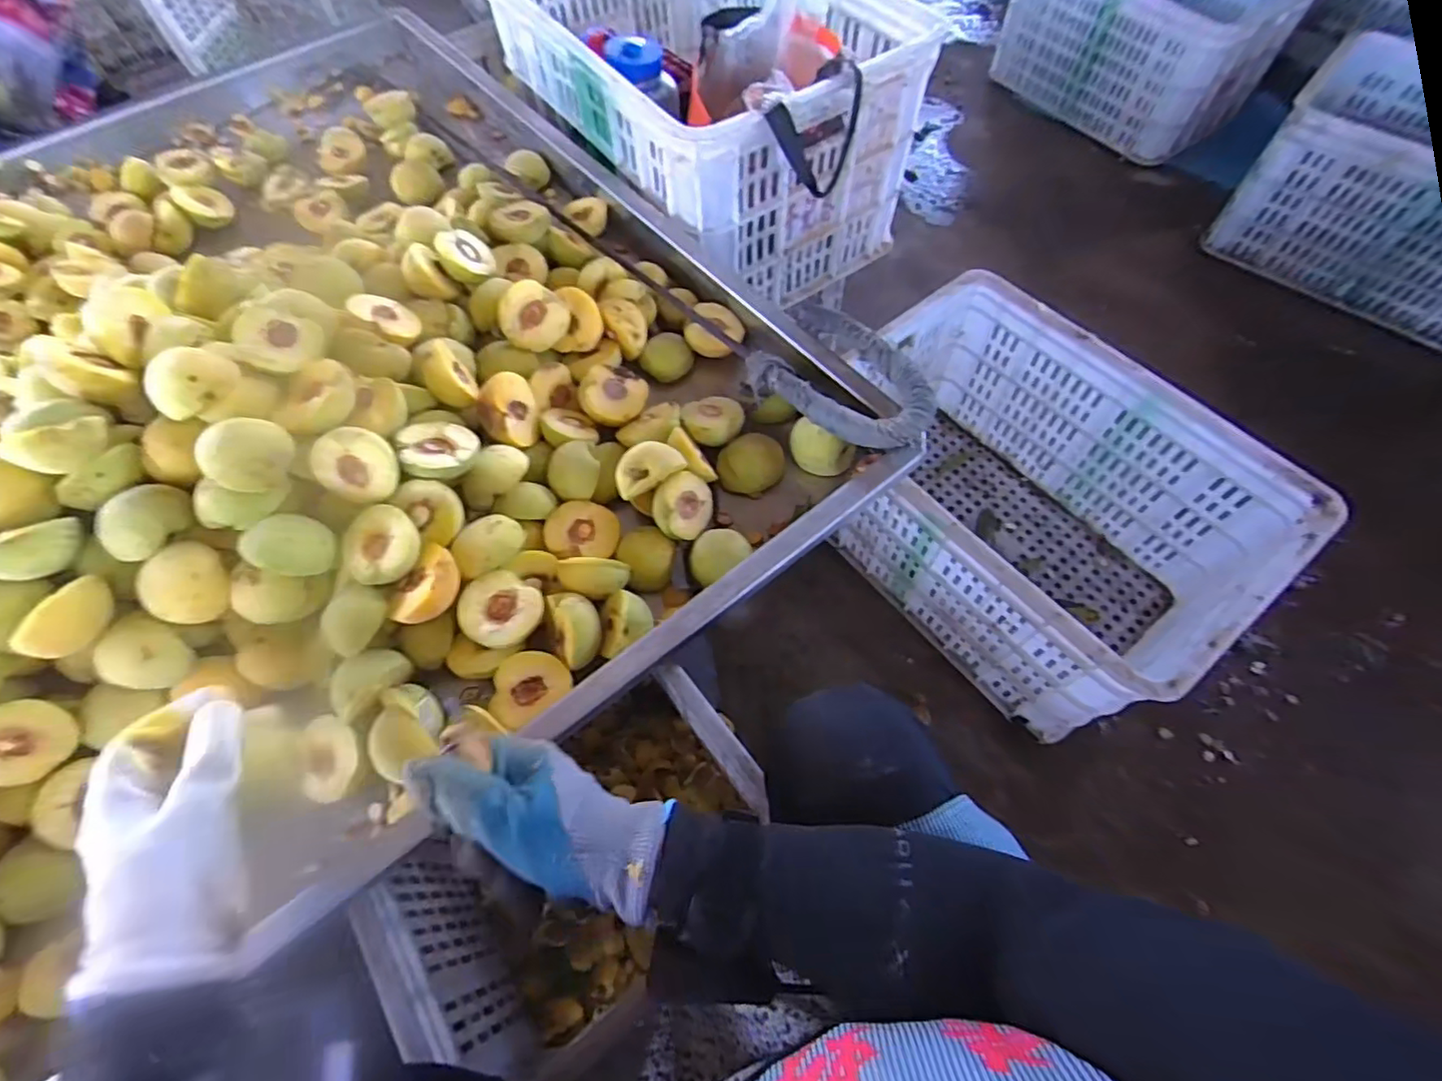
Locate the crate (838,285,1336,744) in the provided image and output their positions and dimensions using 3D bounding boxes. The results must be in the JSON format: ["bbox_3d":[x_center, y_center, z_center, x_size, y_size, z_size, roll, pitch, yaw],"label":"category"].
[{"bbox_3d":[0.409,-0.050,0.866,0.373,0.288,0.524,-34,66,-15],"label":"crate"}]

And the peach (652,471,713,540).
[{"bbox_3d":[-0.031,-0.029,0.535,0.052,0.022,0.056,-5,89,-46],"label":"peach"}]

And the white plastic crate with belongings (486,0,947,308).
[{"bbox_3d":[-0.029,-0.593,0.852,0.361,0.269,0.546,-31,65,-14],"label":"white plastic crate with belongings"}]

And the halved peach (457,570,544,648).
[{"bbox_3d":[-0.169,0.055,0.478,0.057,0.023,0.057,4,67,-9],"label":"halved peach"}]

